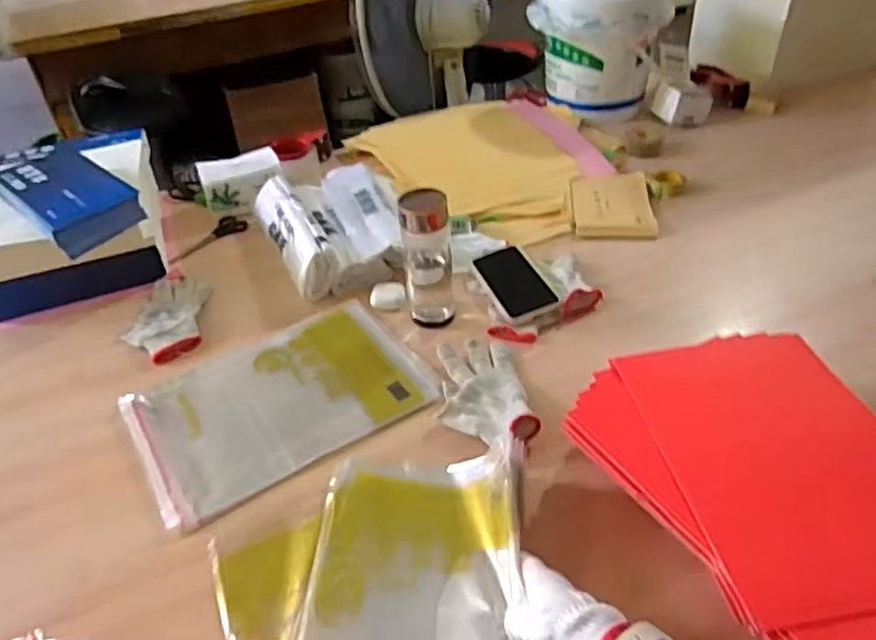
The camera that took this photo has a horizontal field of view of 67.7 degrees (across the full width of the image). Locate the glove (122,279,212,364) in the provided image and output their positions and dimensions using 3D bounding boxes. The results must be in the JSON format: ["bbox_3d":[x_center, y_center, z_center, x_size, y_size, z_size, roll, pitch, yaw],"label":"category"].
[{"bbox_3d":[-0.394,-0.005,0.950,0.109,0.015,0.191,-8,39,-5],"label":"glove"}]

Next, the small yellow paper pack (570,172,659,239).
[{"bbox_3d":[0.304,-0.201,1.134,0.135,0.018,0.188,0,40,6],"label":"small yellow paper pack"}]

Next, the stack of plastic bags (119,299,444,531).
[{"bbox_3d":[-0.193,0.096,0.820,0.344,0.009,0.241,-25,43,-23],"label":"stack of plastic bags"}]

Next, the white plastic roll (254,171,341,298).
[{"bbox_3d":[-0.237,-0.144,1.069,0.068,0.073,0.293,-19,41,-17],"label":"white plastic roll"}]

